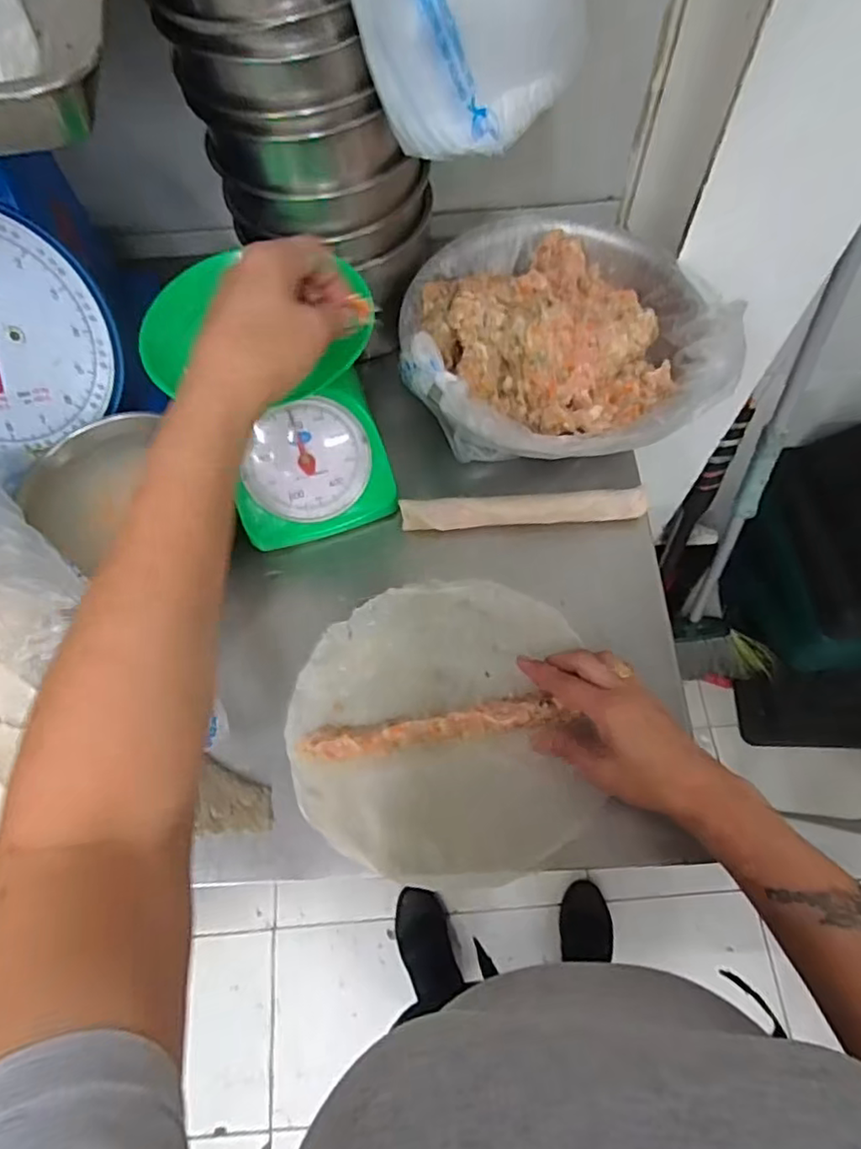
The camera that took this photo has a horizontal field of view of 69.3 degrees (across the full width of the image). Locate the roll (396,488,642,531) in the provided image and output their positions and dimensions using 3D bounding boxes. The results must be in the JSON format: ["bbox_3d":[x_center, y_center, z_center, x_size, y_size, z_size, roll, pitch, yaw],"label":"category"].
[{"bbox_3d":[0.080,-0.055,0.533,0.206,0.022,0.022,-2,66,1],"label":"roll"}]

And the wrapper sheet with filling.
[{"bbox_3d":[0.004,0.111,0.473,0.215,0.026,0.220,-5,66,0],"label":"wrapper sheet with filling"}]

